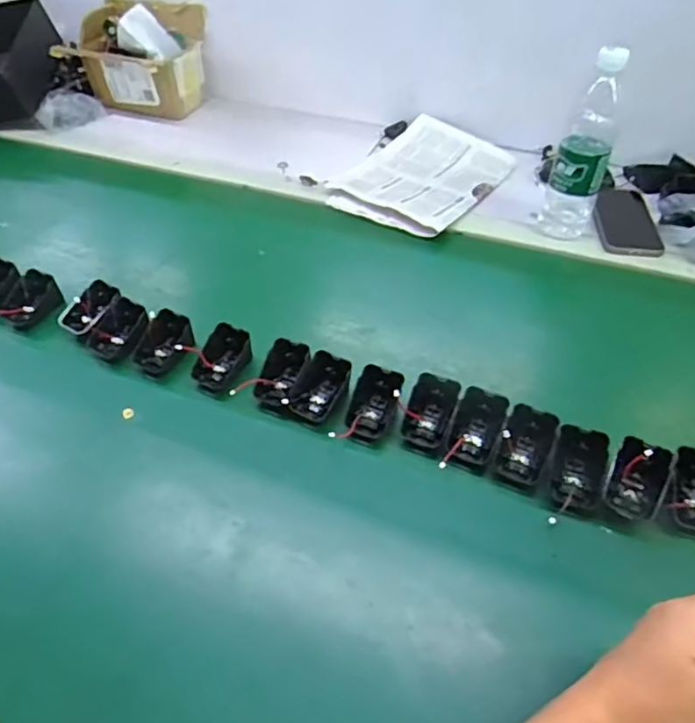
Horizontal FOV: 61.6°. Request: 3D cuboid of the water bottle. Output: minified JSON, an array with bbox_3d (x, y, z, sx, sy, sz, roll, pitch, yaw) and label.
[{"bbox_3d":[0.298,-0.265,0.725,0.068,0.213,0.064,16,48,14],"label":"water bottle"}]

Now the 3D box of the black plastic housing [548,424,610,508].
[{"bbox_3d":[0.204,0.093,0.512,0.047,0.036,0.063,14,47,13],"label":"black plastic housing"}]

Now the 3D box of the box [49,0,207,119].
[{"bbox_3d":[-0.372,-0.544,1.050,0.221,0.151,0.153,13,47,11],"label":"box"}]

